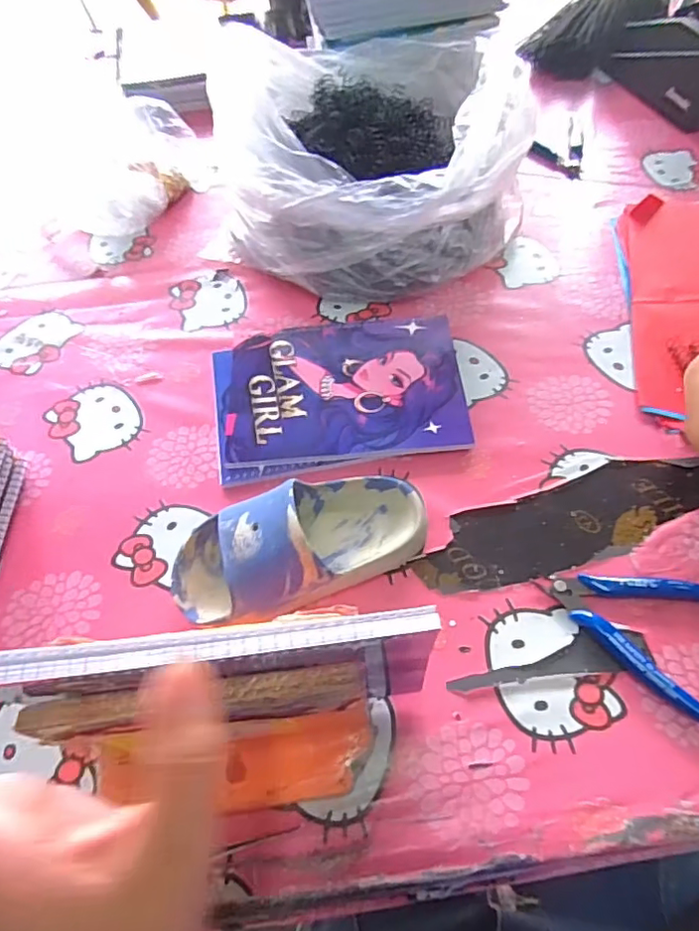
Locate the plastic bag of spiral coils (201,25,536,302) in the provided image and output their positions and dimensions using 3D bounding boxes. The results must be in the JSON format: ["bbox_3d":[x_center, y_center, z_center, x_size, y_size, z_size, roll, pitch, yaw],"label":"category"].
[{"bbox_3d":[0.023,-0.288,0.554,0.276,0.141,0.232,11,58,11],"label":"plastic bag of spiral coils"}]

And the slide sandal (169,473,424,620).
[{"bbox_3d":[-0.034,0.050,0.387,0.177,0.057,0.085,-23,58,-11],"label":"slide sandal"}]

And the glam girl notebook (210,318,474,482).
[{"bbox_3d":[-0.009,-0.064,0.487,0.206,0.013,0.149,-9,56,-2],"label":"glam girl notebook"}]

